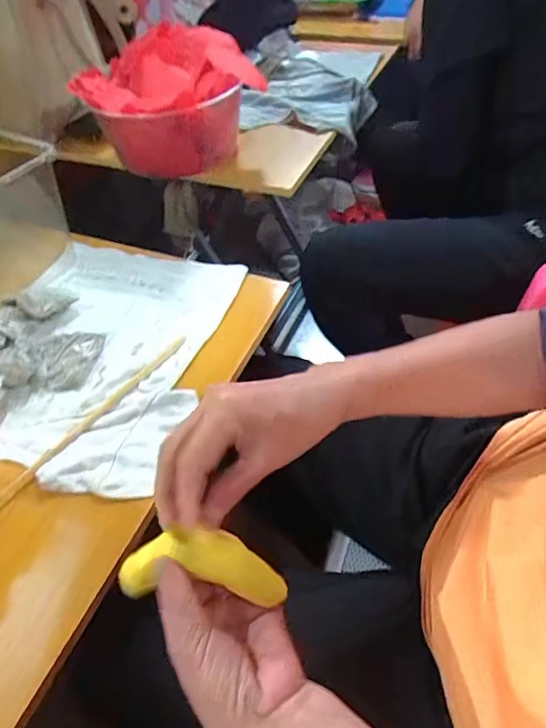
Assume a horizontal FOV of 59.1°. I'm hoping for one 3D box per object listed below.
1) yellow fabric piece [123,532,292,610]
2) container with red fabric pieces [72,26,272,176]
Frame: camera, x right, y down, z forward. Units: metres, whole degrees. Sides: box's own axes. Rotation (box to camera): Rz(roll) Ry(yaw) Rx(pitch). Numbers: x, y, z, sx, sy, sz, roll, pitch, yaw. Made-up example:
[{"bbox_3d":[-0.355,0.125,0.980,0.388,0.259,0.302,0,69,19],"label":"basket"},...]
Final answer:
[{"bbox_3d":[-0.045,0.130,0.312,0.106,0.042,0.029,6,49,-2],"label":"yellow fabric piece"},{"bbox_3d":[-0.146,-0.372,0.703,0.233,0.138,0.225,14,51,15],"label":"container with red fabric pieces"}]

